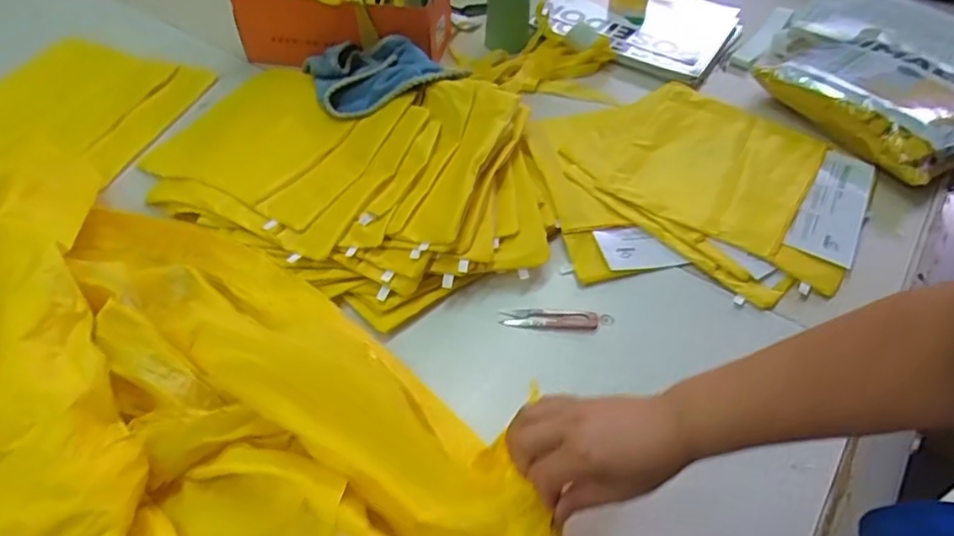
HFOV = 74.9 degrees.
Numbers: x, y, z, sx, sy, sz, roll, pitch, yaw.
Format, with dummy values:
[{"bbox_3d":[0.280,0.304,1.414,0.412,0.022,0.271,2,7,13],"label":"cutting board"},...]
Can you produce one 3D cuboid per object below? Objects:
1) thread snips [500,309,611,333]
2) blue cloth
[{"bbox_3d":[0.084,0.054,0.658,0.116,0.007,0.027,3,49,1],"label":"thread snips"},{"bbox_3d":[-0.135,-0.279,0.886,0.200,0.056,0.167,-13,51,-12],"label":"blue cloth"}]

